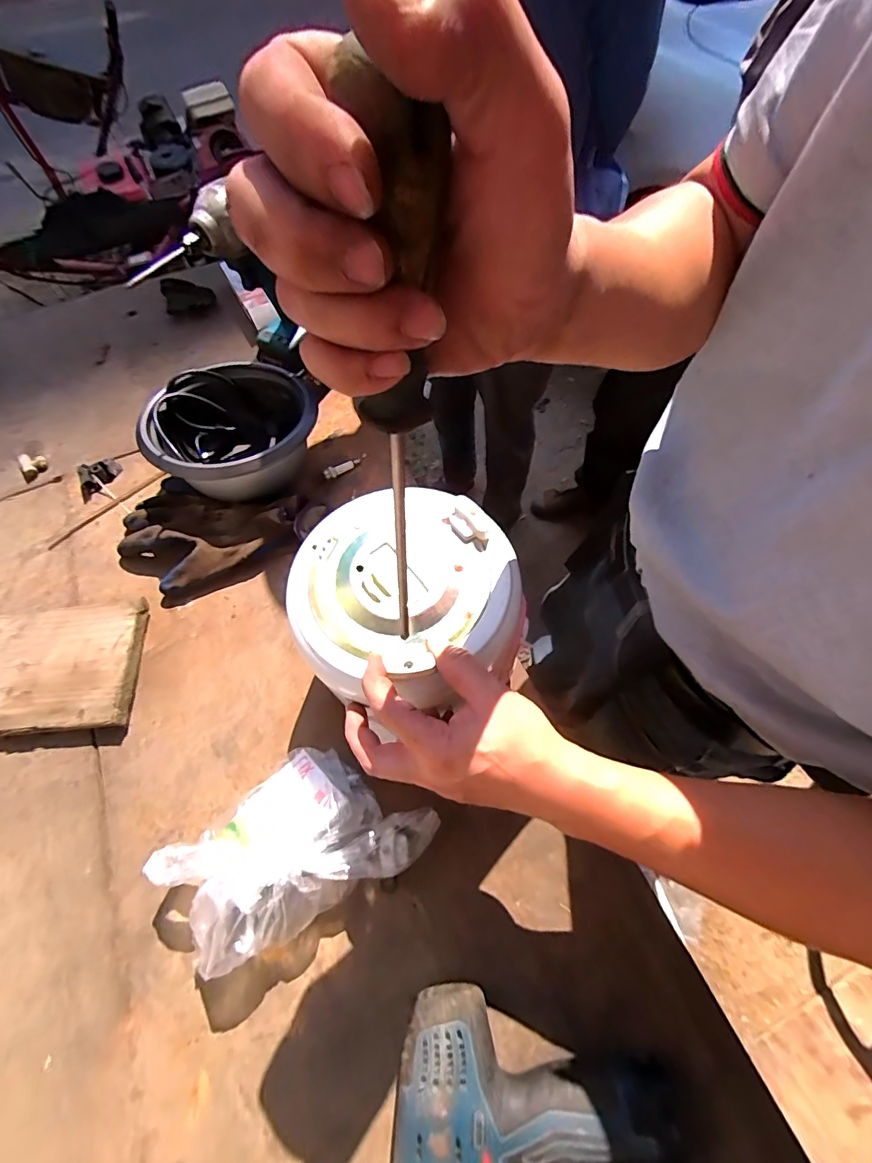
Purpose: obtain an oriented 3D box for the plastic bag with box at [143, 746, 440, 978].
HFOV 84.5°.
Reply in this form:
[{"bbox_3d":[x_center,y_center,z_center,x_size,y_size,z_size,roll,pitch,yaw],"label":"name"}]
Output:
[{"bbox_3d":[-0.110,0.213,0.391,0.194,0.068,0.125,-34,65,-14],"label":"plastic bag with box"}]

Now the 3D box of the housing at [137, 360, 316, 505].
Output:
[{"bbox_3d":[-0.245,-0.174,0.588,0.171,0.097,0.183,-2,62,3],"label":"housing"}]

